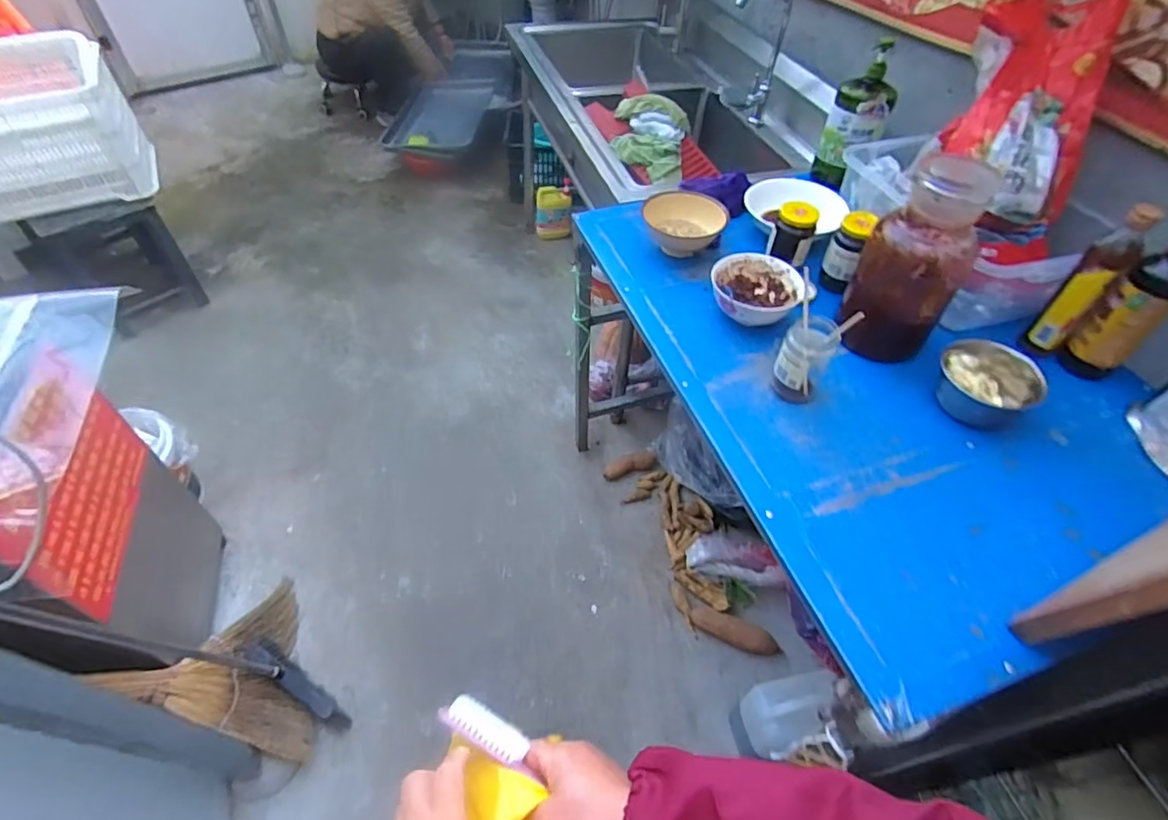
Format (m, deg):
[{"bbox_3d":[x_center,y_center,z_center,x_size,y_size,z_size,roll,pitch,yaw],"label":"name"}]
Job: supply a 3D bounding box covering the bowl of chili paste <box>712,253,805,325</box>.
[{"bbox_3d":[0.283,-0.191,0.948,0.150,0.063,0.148,1,52,-1],"label":"bowl of chili paste"}]

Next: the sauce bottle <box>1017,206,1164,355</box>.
[{"bbox_3d":[0.720,-0.175,0.812,0.059,0.219,0.068,38,61,25],"label":"sauce bottle"}]

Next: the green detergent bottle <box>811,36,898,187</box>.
[{"bbox_3d":[0.552,-0.574,1.130,0.115,0.253,0.140,-10,53,-9],"label":"green detergent bottle"}]

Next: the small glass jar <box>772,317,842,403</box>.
[{"bbox_3d":[0.309,-0.073,0.801,0.064,0.120,0.061,1,52,-1],"label":"small glass jar"}]

